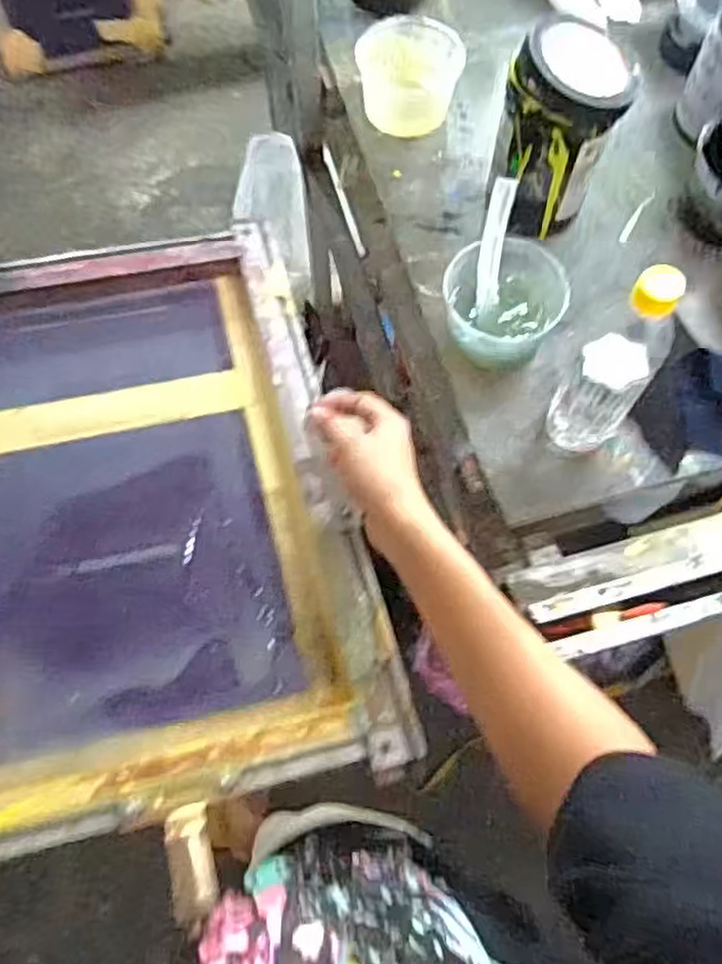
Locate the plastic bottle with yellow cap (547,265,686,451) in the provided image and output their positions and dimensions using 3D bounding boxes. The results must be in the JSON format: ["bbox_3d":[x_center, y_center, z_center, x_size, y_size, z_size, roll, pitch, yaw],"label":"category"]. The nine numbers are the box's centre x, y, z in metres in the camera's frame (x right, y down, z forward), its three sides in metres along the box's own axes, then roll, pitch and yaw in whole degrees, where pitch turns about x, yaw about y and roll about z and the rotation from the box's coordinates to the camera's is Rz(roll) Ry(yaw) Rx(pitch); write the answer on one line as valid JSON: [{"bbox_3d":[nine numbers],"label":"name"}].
[{"bbox_3d":[0.206,-0.088,0.601,0.059,0.211,0.053,32,71,12],"label":"plastic bottle with yellow cap"}]

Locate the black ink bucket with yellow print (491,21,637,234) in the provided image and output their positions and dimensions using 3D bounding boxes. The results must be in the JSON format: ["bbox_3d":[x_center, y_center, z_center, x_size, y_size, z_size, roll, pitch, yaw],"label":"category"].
[{"bbox_3d":[0.191,-0.335,0.728,0.103,0.184,0.097,0,68,0],"label":"black ink bucket with yellow print"}]

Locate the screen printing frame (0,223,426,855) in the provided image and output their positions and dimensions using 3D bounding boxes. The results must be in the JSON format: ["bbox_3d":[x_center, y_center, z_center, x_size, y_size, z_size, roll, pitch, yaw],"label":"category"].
[{"bbox_3d":[-0.217,0.006,0.643,0.394,0.046,0.548,-13,61,-8],"label":"screen printing frame"}]

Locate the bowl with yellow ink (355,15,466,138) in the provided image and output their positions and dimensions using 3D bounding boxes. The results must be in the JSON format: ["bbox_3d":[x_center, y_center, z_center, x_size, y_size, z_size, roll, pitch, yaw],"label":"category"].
[{"bbox_3d":[0.058,-0.462,0.832,0.120,0.062,0.111,0,68,0],"label":"bowl with yellow ink"}]

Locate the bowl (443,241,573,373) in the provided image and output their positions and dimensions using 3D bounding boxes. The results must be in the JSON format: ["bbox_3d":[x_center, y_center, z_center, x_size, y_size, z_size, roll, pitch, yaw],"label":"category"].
[{"bbox_3d":[0.136,-0.170,0.723,0.113,0.070,0.122,0,68,0],"label":"bowl"}]

